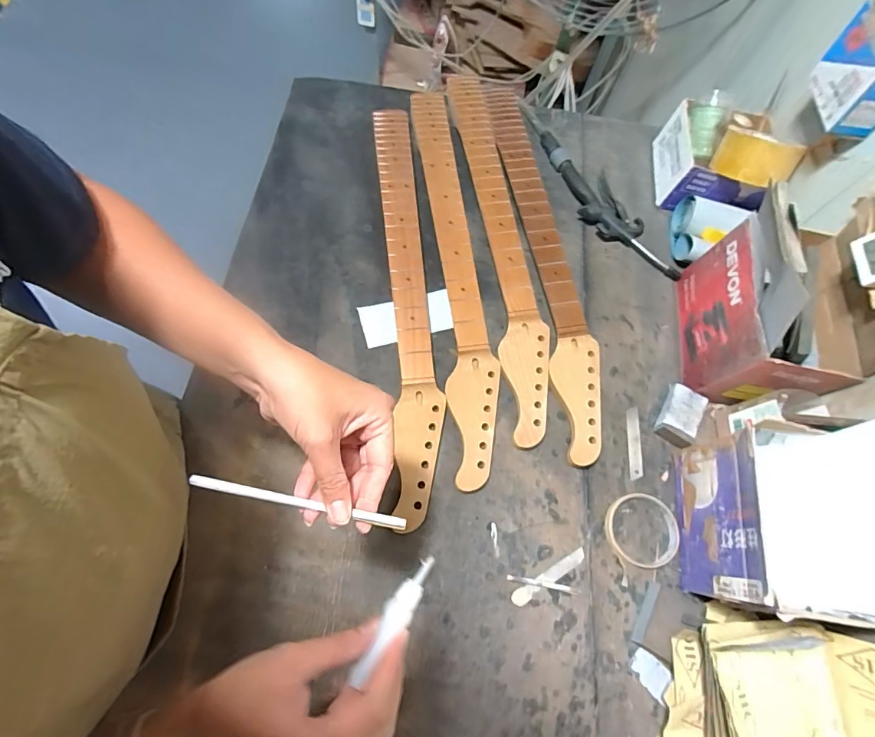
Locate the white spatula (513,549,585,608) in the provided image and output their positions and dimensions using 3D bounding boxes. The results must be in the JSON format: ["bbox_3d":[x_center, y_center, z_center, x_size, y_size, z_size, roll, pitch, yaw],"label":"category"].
[{"bbox_3d":[0.132,0.244,0.522,0.102,0.004,0.017,-27,73,-12],"label":"white spatula"}]

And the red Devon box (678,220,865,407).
[{"bbox_3d":[0.424,-0.065,0.574,0.146,0.151,0.202,11,69,2],"label":"red Devon box"}]

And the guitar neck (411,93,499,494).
[{"bbox_3d":[0.026,-0.158,0.652,0.067,0.023,0.642,-5,70,-4],"label":"guitar neck"}]

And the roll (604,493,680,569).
[{"bbox_3d":[0.250,0.197,0.544,0.084,0.019,0.083,1,69,-2],"label":"roll"}]

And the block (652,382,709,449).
[{"bbox_3d":[0.321,0.061,0.595,0.047,0.029,0.074,26,70,7],"label":"block"}]

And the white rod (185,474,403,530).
[{"bbox_3d":[-0.100,0.097,0.322,0.156,0.005,0.008,13,69,-2],"label":"white rod"}]

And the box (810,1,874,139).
[{"bbox_3d":[0.500,-0.347,0.522,0.060,0.082,0.114,7,69,-1],"label":"box"}]

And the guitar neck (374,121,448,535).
[{"bbox_3d":[-0.043,-0.114,0.633,0.066,0.025,0.636,-4,70,-4],"label":"guitar neck"}]

